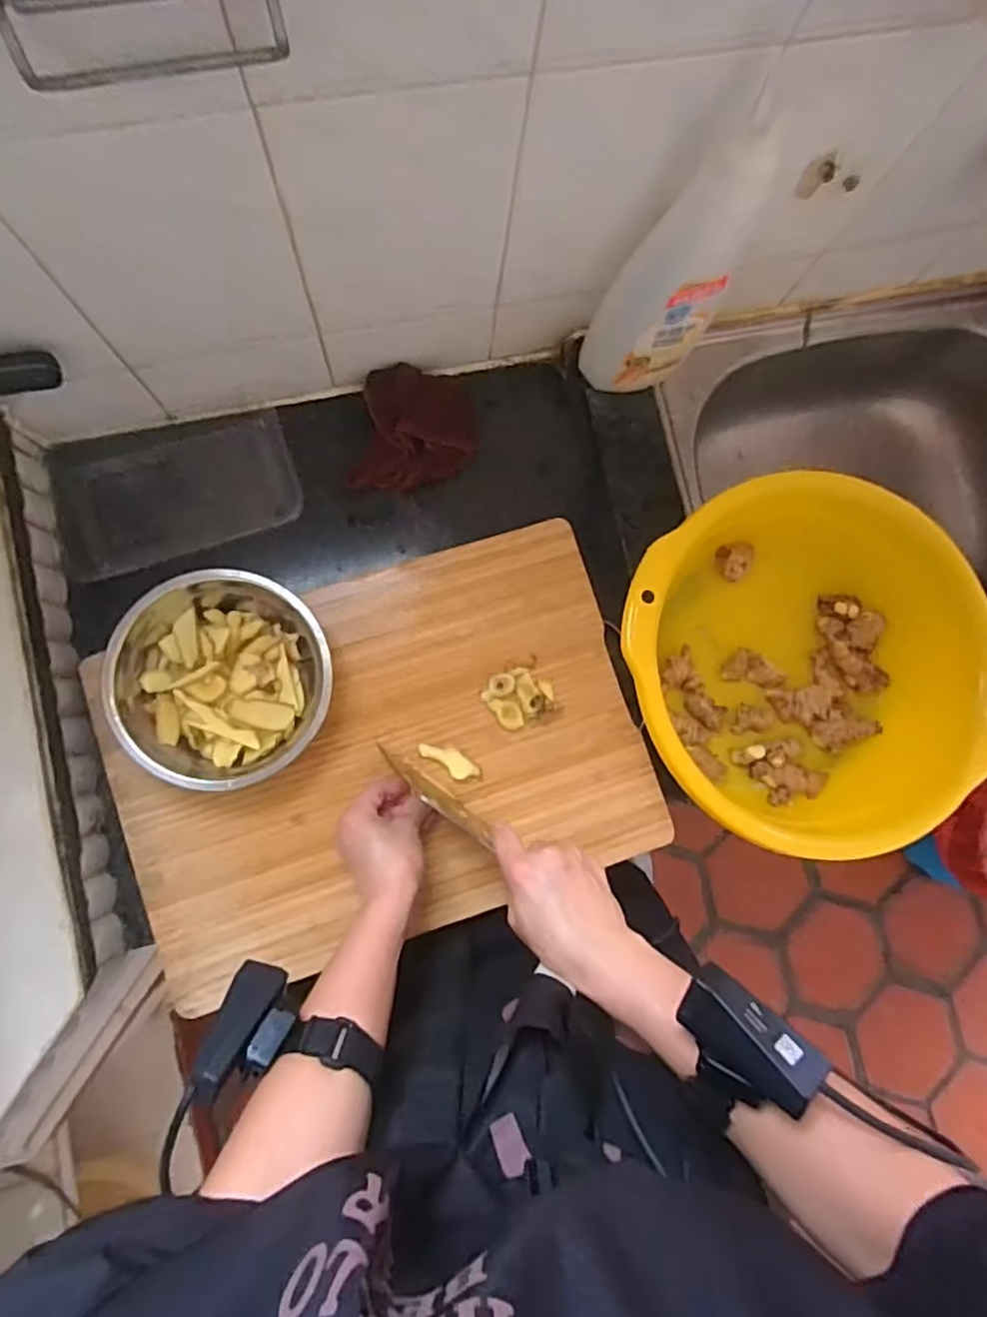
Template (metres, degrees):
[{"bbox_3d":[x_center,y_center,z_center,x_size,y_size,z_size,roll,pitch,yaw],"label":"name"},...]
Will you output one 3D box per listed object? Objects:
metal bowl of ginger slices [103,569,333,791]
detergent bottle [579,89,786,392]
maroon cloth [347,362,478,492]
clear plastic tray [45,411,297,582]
[{"bbox_3d":[-0.216,0.016,0.534,0.160,0.066,0.169,1,84,-5],"label":"metal bowl of ginger slices"},{"bbox_3d":[0.135,-0.286,0.496,0.081,0.225,0.053,-11,85,-7],"label":"detergent bottle"},{"bbox_3d":[-0.070,-0.210,0.606,0.103,0.024,0.110,8,83,-4],"label":"maroon cloth"},{"bbox_3d":[-0.281,-0.151,0.583,0.207,0.039,0.113,-16,85,-7],"label":"clear plastic tray"}]

